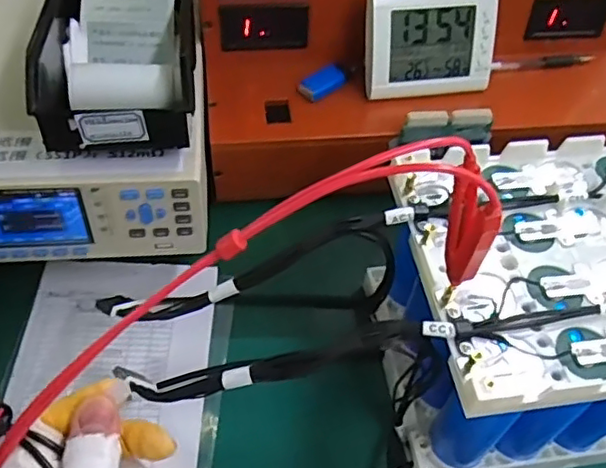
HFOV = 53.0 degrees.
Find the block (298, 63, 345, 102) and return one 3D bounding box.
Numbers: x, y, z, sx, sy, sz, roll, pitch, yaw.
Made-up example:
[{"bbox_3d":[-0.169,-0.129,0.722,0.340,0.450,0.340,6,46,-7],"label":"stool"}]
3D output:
[{"bbox_3d":[0.018,-0.136,0.544,0.042,0.016,0.018,-29,61,-23],"label":"block"}]

